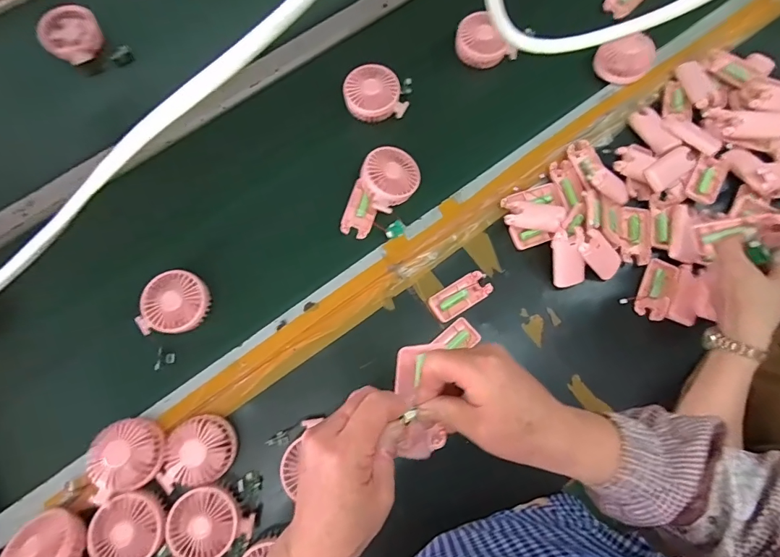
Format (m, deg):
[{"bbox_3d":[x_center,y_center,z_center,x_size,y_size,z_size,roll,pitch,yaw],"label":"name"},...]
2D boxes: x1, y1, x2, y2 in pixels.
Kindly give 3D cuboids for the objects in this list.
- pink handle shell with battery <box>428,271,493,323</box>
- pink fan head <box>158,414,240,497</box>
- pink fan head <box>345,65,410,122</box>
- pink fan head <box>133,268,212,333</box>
[{"bbox_3d":[0.109,0.028,0.651,0.097,0.022,0.046,-31,80,-7],"label":"pink handle shell with battery"},{"bbox_3d":[-0.263,0.234,0.565,0.097,0.039,0.088,-10,78,-3],"label":"pink fan head"},{"bbox_3d":[-0.027,-0.309,0.690,0.095,0.027,0.087,-11,78,-3],"label":"pink fan head"},{"bbox_3d":[-0.316,0.035,0.608,0.092,0.030,0.087,0,77,0],"label":"pink fan head"}]

